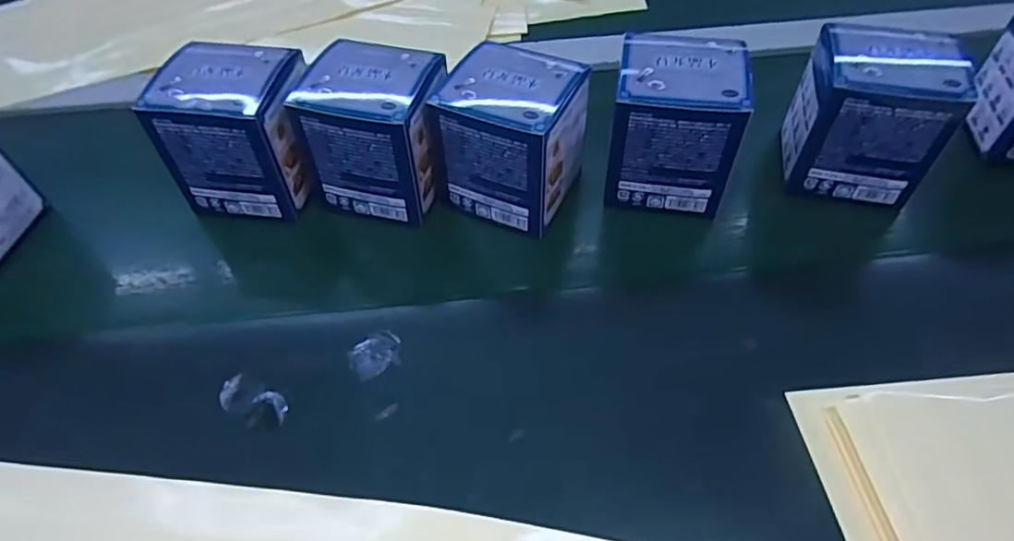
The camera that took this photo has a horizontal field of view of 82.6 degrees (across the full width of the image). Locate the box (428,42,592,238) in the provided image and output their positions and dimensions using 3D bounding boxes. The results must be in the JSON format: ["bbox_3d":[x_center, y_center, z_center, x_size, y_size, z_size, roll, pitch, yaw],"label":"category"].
[{"bbox_3d":[0.002,-0.094,0.398,0.089,0.087,0.085,21,58,17],"label":"box"}]

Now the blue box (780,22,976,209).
[{"bbox_3d":[0.249,-0.107,0.403,0.086,0.097,0.078,15,57,13],"label":"blue box"}]

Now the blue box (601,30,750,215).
[{"bbox_3d":[0.114,-0.101,0.403,0.084,0.095,0.082,7,55,8],"label":"blue box"}]

